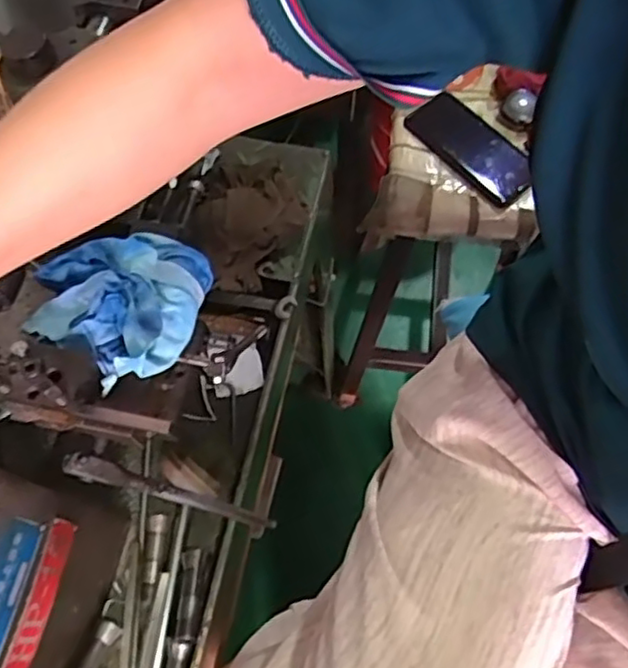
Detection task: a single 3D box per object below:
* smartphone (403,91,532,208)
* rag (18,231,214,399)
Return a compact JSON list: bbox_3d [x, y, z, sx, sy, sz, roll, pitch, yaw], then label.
[{"bbox_3d":[0.182,-0.215,0.754,0.069,0.012,0.152,-44,82,0],"label":"smartphone"},{"bbox_3d":[-0.132,-0.022,0.442,0.124,0.039,0.116,-14,66,-4],"label":"rag"}]

